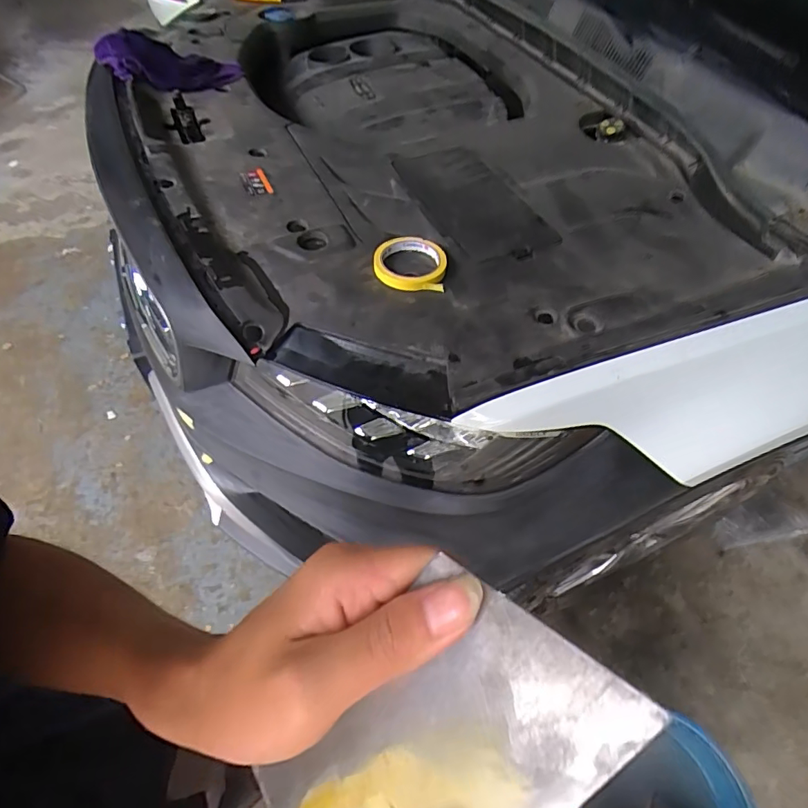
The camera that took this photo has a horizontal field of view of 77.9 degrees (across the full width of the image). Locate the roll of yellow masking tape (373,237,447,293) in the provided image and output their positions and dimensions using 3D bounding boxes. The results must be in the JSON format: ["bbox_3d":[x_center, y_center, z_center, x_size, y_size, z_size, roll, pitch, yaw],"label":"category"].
[{"bbox_3d":[0.008,-0.193,0.686,0.097,0.027,0.094,4,53,-5],"label":"roll of yellow masking tape"}]

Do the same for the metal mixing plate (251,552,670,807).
[{"bbox_3d":[0.004,0.112,0.155,0.125,0.010,0.070,-51,58,8],"label":"metal mixing plate"}]

